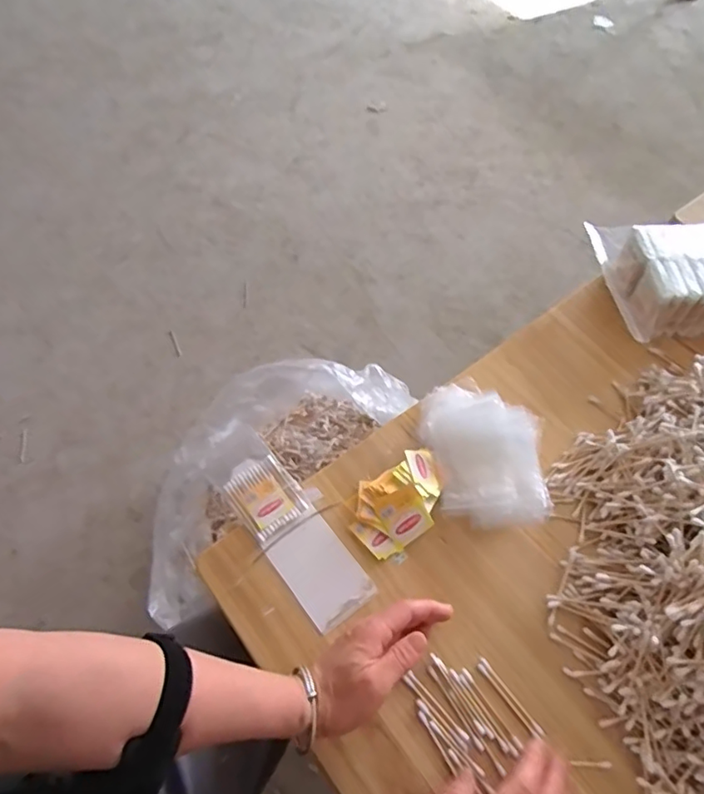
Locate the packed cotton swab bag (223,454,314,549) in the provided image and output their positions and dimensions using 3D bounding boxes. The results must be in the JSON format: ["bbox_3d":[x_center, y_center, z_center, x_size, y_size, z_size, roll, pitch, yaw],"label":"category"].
[{"bbox_3d":[-0.082,0.093,0.528,0.059,0.008,0.082,-33,66,-20],"label":"packed cotton swab bag"}]

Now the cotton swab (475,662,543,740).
[{"bbox_3d":[0.125,0.244,0.446,0.005,0.004,0.066,-33,66,-20],"label":"cotton swab"}]

